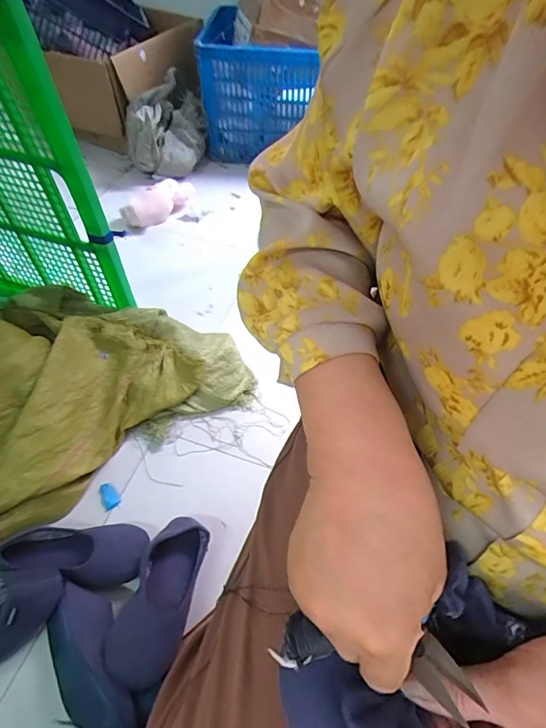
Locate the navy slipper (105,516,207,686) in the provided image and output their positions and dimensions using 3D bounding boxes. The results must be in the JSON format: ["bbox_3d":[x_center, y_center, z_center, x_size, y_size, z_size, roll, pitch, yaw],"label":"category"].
[{"bbox_3d":[-0.167,0.339,0.658,0.093,0.058,0.255,8,32,6],"label":"navy slipper"}]

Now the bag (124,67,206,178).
[{"bbox_3d":[-0.348,-0.756,1.394,0.228,0.214,0.240,17,54,12],"label":"bag"}]

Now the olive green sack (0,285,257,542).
[{"bbox_3d":[-0.430,0.017,0.888,0.673,0.181,0.486,-24,56,-17],"label":"olive green sack"}]

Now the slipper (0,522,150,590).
[{"bbox_3d":[-0.329,0.312,0.729,0.234,0.070,0.106,4,53,3],"label":"slipper"}]

